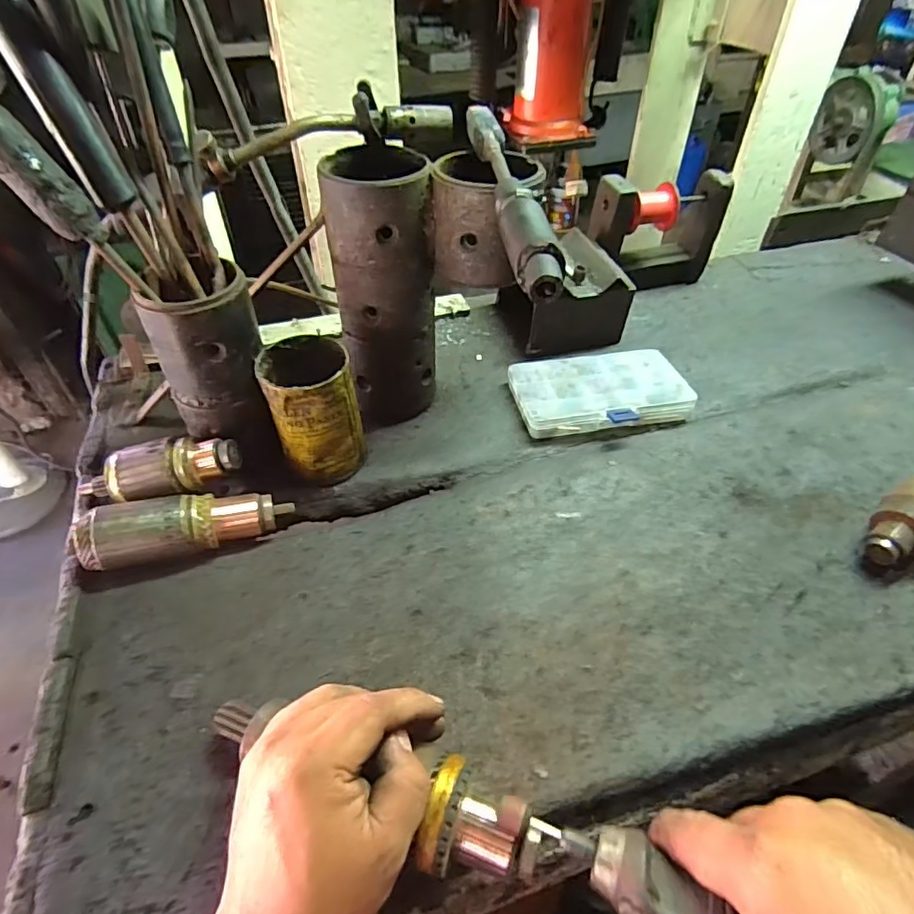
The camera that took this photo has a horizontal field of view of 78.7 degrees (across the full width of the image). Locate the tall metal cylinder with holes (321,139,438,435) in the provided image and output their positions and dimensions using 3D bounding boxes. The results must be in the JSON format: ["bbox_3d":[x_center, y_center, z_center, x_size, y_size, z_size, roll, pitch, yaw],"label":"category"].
[{"bbox_3d":[-0.066,-0.143,0.519,0.088,0.235,0.087,-6,46,-6],"label":"tall metal cylinder with holes"}]

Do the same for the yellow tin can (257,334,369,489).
[{"bbox_3d":[-0.125,-0.037,0.498,0.071,0.133,0.070,-13,47,-13],"label":"yellow tin can"}]

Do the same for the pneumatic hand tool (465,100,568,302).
[{"bbox_3d":[0.033,-0.190,0.389,0.027,0.033,0.260,-5,45,-5],"label":"pneumatic hand tool"}]

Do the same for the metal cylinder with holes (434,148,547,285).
[{"bbox_3d":[0.023,-0.200,0.457,0.081,0.086,0.081,17,48,17],"label":"metal cylinder with holes"}]

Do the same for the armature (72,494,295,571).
[{"bbox_3d":[-0.214,0.054,0.445,0.153,0.041,0.045,-11,46,-11],"label":"armature"}]

